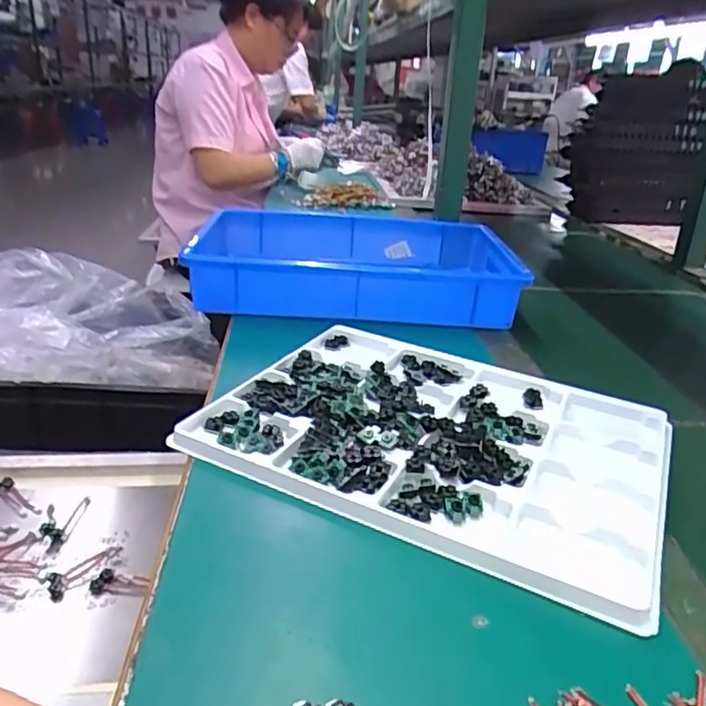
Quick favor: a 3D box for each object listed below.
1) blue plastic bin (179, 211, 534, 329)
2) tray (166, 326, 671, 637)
[{"bbox_3d":[0.005,-0.136,0.856,0.424,0.071,0.300,1,25,-3],"label":"blue plastic bin"},{"bbox_3d":[0.074,0.067,0.533,0.365,0.035,0.289,15,27,24],"label":"tray"}]

